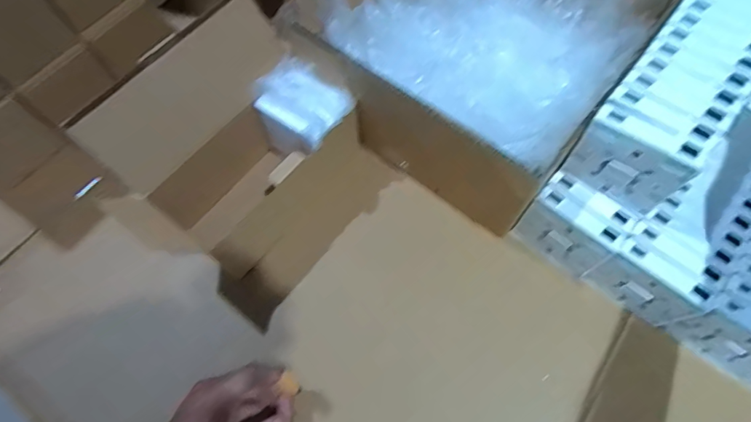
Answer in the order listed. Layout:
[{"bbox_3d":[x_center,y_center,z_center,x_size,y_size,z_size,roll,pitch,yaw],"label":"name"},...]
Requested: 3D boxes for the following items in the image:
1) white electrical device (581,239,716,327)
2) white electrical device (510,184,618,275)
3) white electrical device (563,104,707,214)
[{"bbox_3d":[0.261,0.075,0.430,0.086,0.086,0.018,37,71,18],"label":"white electrical device"},{"bbox_3d":[0.192,0.026,0.452,0.085,0.087,0.022,40,72,19],"label":"white electrical device"},{"bbox_3d":[0.221,-0.041,0.389,0.085,0.089,0.023,32,70,17],"label":"white electrical device"}]

